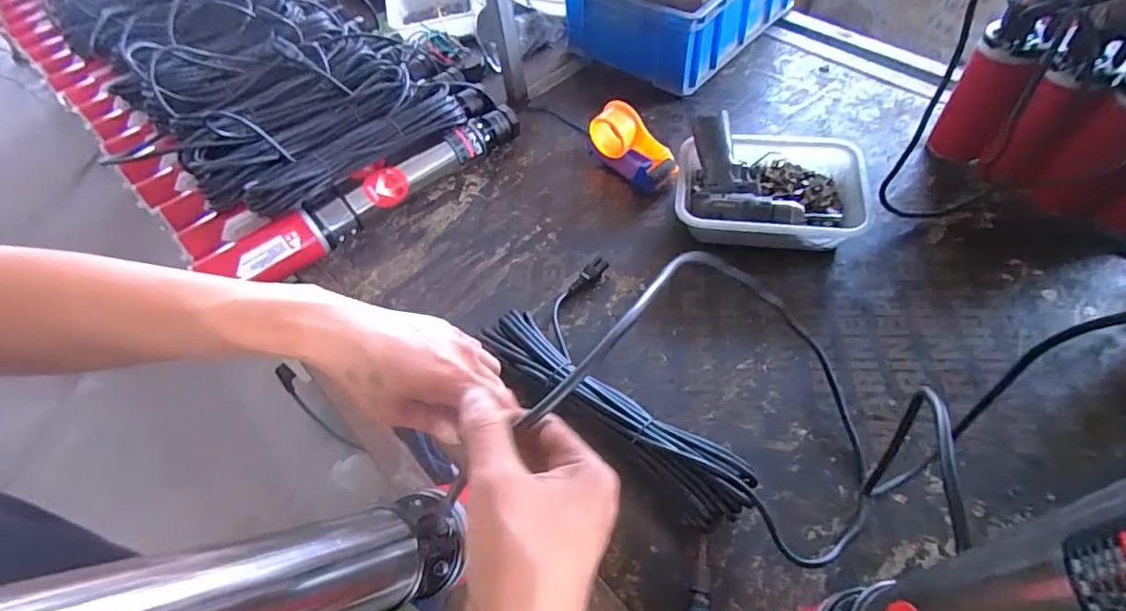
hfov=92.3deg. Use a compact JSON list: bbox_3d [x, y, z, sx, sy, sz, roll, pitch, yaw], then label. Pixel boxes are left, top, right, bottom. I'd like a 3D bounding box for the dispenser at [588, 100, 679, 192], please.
[{"bbox_3d":[0.107,-0.246,0.836,0.065,0.080,0.148,-37,59,-20],"label":"dispenser"}]

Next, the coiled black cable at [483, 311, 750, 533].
[{"bbox_3d":[0.044,0.115,0.602,0.347,0.061,0.074,33,63,25],"label":"coiled black cable"}]

